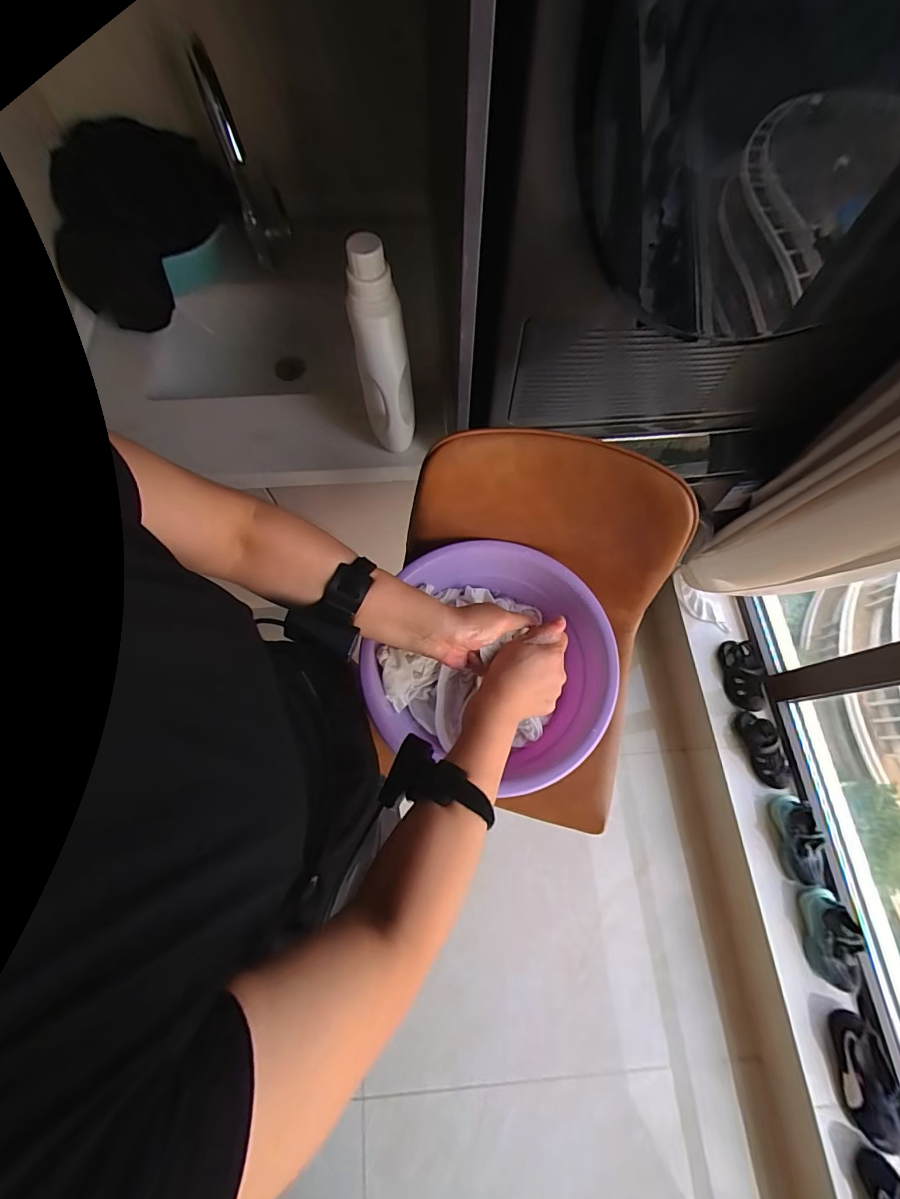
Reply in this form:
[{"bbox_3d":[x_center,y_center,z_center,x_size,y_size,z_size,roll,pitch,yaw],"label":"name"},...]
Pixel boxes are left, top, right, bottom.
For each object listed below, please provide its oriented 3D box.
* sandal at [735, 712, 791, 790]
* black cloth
[{"bbox_3d":[0.826,0.397,1.189,0.062,0.072,0.186,-9,71,-3],"label":"sandal"},{"bbox_3d":[-0.545,-0.658,0.787,0.305,0.133,0.252,-37,74,-12],"label":"black cloth"}]

